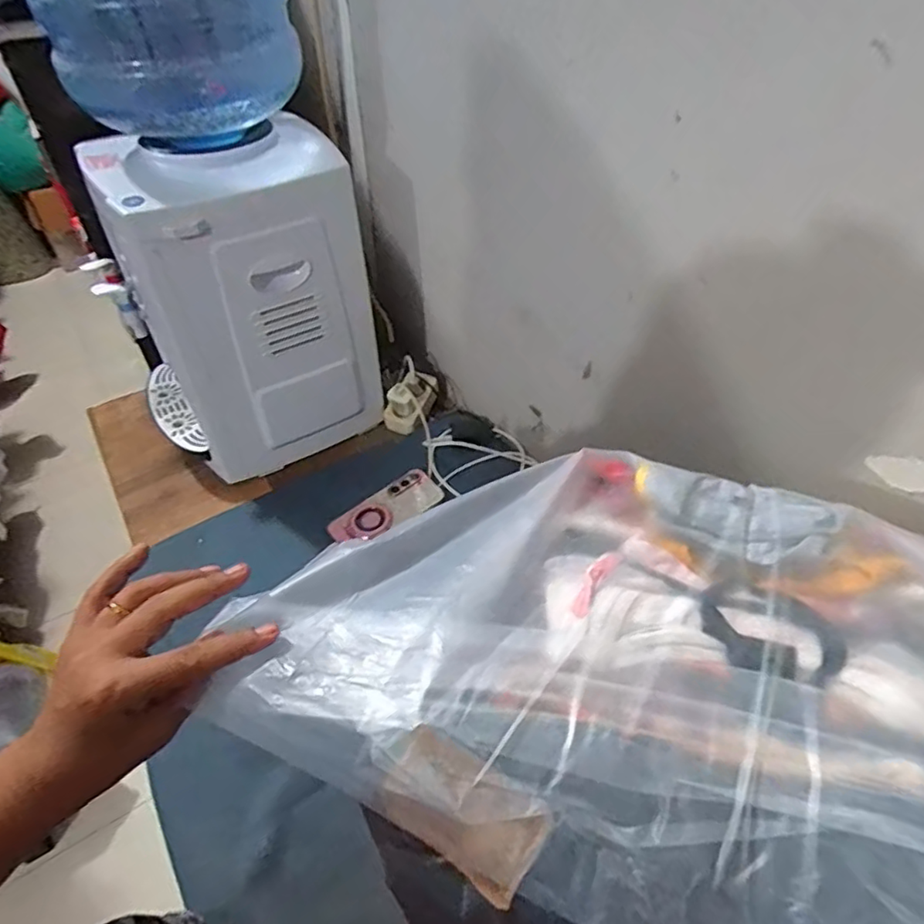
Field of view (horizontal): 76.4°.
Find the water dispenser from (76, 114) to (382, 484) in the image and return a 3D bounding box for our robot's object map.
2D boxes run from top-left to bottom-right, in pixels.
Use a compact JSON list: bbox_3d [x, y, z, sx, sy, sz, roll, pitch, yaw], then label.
[{"bbox_3d":[-0.322,-0.218,0.865,0.307,0.439,0.230,-26,50,-22],"label":"water dispenser"}]

